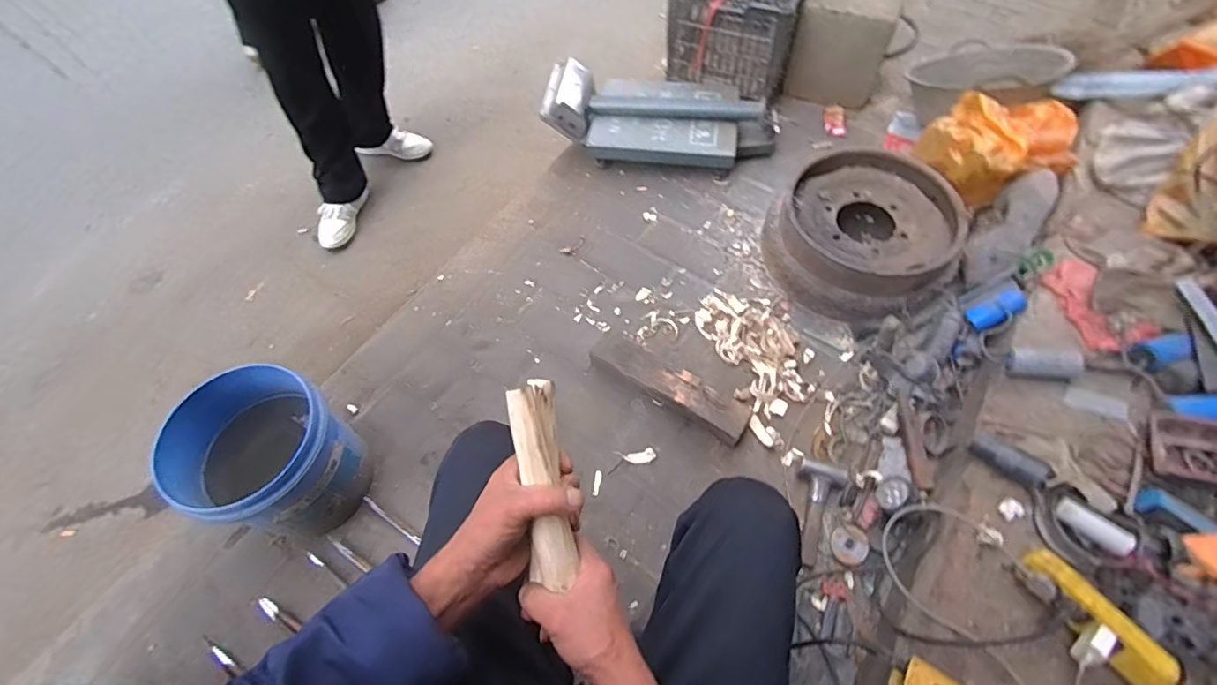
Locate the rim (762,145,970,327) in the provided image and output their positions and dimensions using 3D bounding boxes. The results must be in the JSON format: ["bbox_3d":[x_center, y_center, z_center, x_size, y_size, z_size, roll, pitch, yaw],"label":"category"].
[{"bbox_3d":[0.616,-0.263,1.283,0.416,0.148,0.430,38,66,21],"label":"rim"}]

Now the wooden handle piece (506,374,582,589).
[{"bbox_3d":[-0.060,0.126,0.484,0.039,0.041,0.178,-9,90,-5],"label":"wooden handle piece"}]

